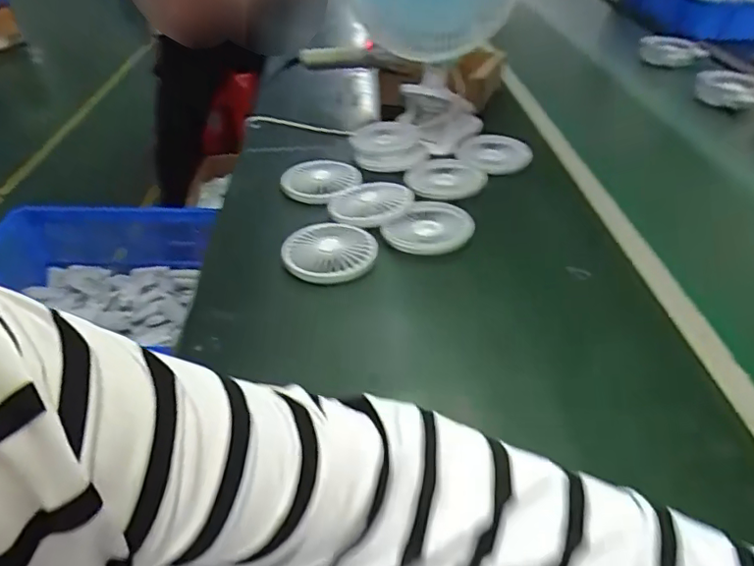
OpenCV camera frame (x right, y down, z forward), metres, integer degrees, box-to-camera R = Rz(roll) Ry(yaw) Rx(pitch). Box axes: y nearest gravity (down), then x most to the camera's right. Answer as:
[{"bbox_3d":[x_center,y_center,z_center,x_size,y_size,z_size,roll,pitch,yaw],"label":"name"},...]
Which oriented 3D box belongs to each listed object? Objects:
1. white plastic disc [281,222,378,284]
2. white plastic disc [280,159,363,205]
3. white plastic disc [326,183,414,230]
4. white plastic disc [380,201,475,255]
[{"bbox_3d":[-0.046,-0.032,0.537,0.089,0.019,0.089,-1,38,1],"label":"white plastic disc"},{"bbox_3d":[-0.063,-0.119,0.637,0.084,0.015,0.084,-1,38,1],"label":"white plastic disc"},{"bbox_3d":[-0.007,-0.083,0.592,0.088,0.017,0.088,-1,38,1],"label":"white plastic disc"},{"bbox_3d":[0.053,-0.054,0.561,0.069,0.021,0.080,26,45,31],"label":"white plastic disc"}]

